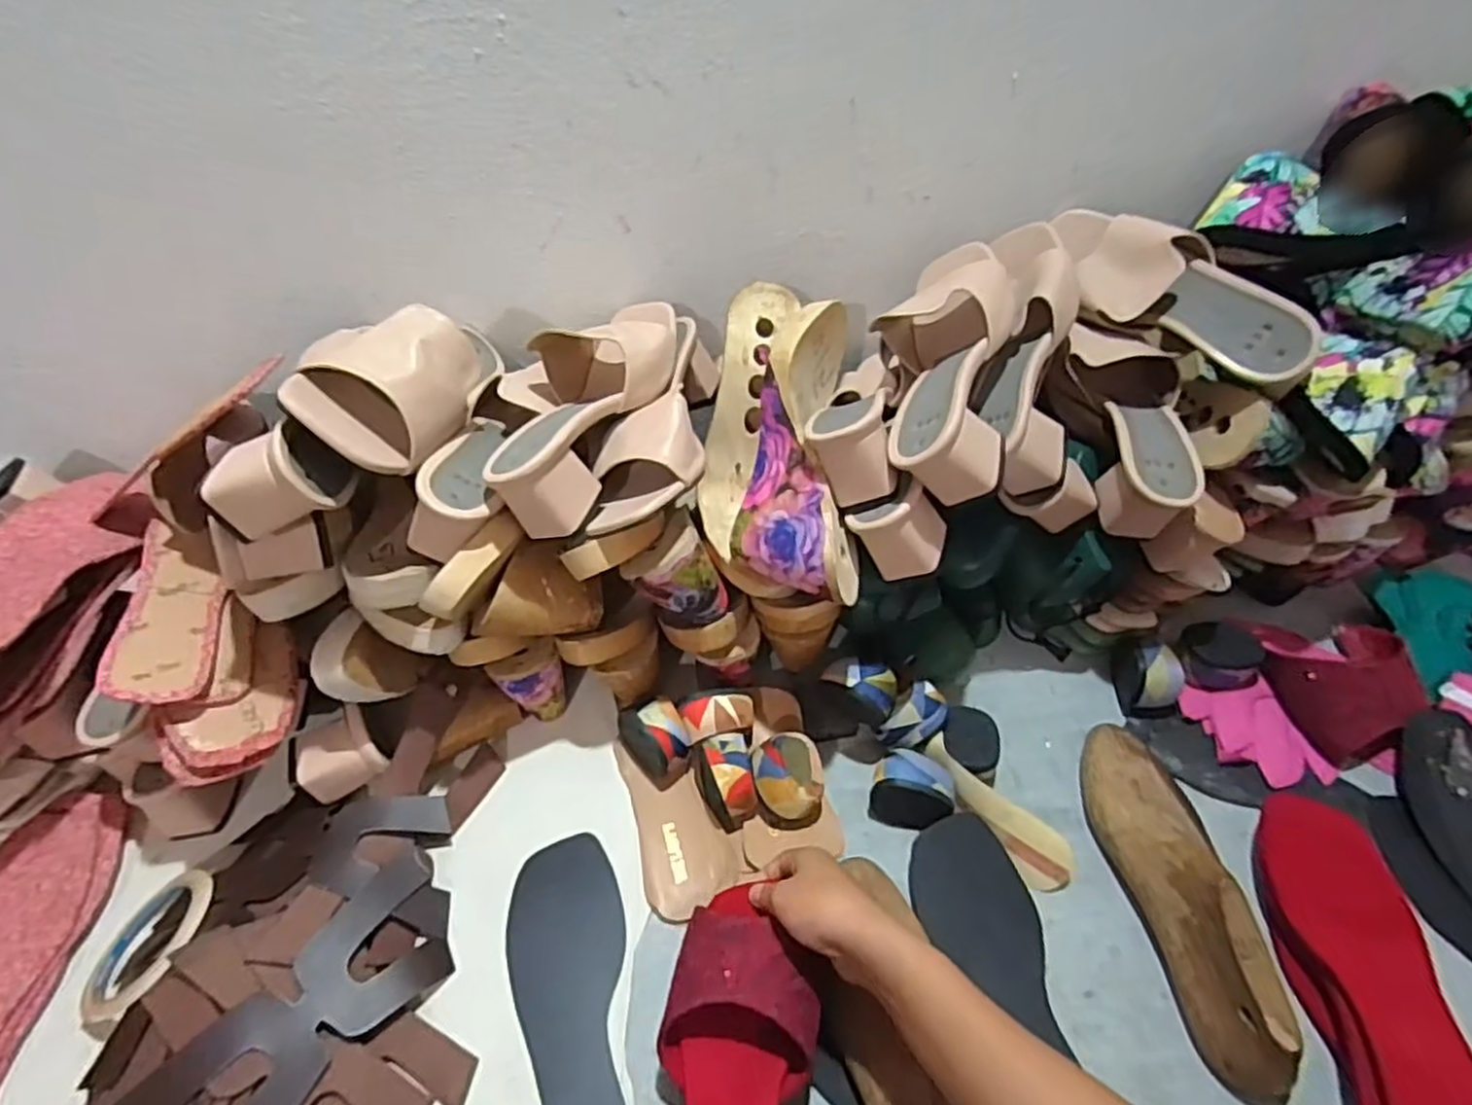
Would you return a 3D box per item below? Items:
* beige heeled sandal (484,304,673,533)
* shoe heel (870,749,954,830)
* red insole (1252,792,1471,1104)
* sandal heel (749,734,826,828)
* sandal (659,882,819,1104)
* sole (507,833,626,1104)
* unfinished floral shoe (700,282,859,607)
[{"bbox_3d":[-0.108,-0.117,0.552,0.099,0.074,0.224,8,47,11],"label":"beige heeled sandal"},{"bbox_3d":[0.137,0.183,0.574,0.065,0.041,0.047,12,48,15],"label":"shoe heel"},{"bbox_3d":[0.395,0.282,0.452,0.079,0.043,0.263,1,46,5],"label":"red insole"},{"bbox_3d":[0.041,0.179,0.583,0.053,0.054,0.054,-7,44,-3],"label":"sandal heel"},{"bbox_3d":[0.003,0.308,0.420,0.087,0.042,0.222,-3,48,1],"label":"sandal"},{"bbox_3d":[-0.110,0.295,0.504,0.077,0.007,0.205,-13,46,-10],"label":"sole"},{"bbox_3d":[0.031,-0.082,0.576,0.117,0.095,0.264,-3,68,1],"label":"unfinished floral shoe"}]

